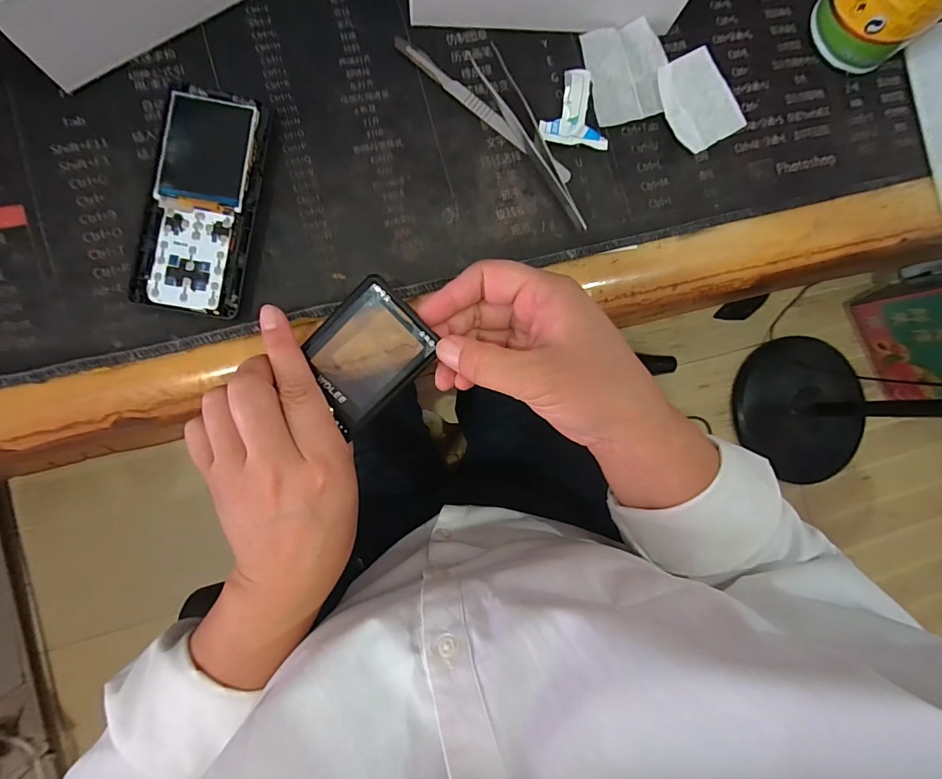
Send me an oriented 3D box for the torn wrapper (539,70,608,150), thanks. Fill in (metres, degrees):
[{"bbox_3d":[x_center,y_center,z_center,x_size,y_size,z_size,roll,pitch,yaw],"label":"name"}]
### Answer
[{"bbox_3d":[0.065,-0.181,0.281,0.045,0.005,0.049,-2,87,-9],"label":"torn wrapper"}]

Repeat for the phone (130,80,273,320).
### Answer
[{"bbox_3d":[-0.146,-0.103,0.243,0.053,0.016,0.121,9,86,-9],"label":"phone"}]

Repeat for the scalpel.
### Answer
[{"bbox_3d":[0.009,-0.174,0.274,0.132,0.004,0.010,36,82,-6],"label":"scalpel"}]

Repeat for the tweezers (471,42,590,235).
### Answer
[{"bbox_3d":[0.041,-0.159,0.274,0.023,0.011,0.128,-32,92,-9],"label":"tweezers"}]

